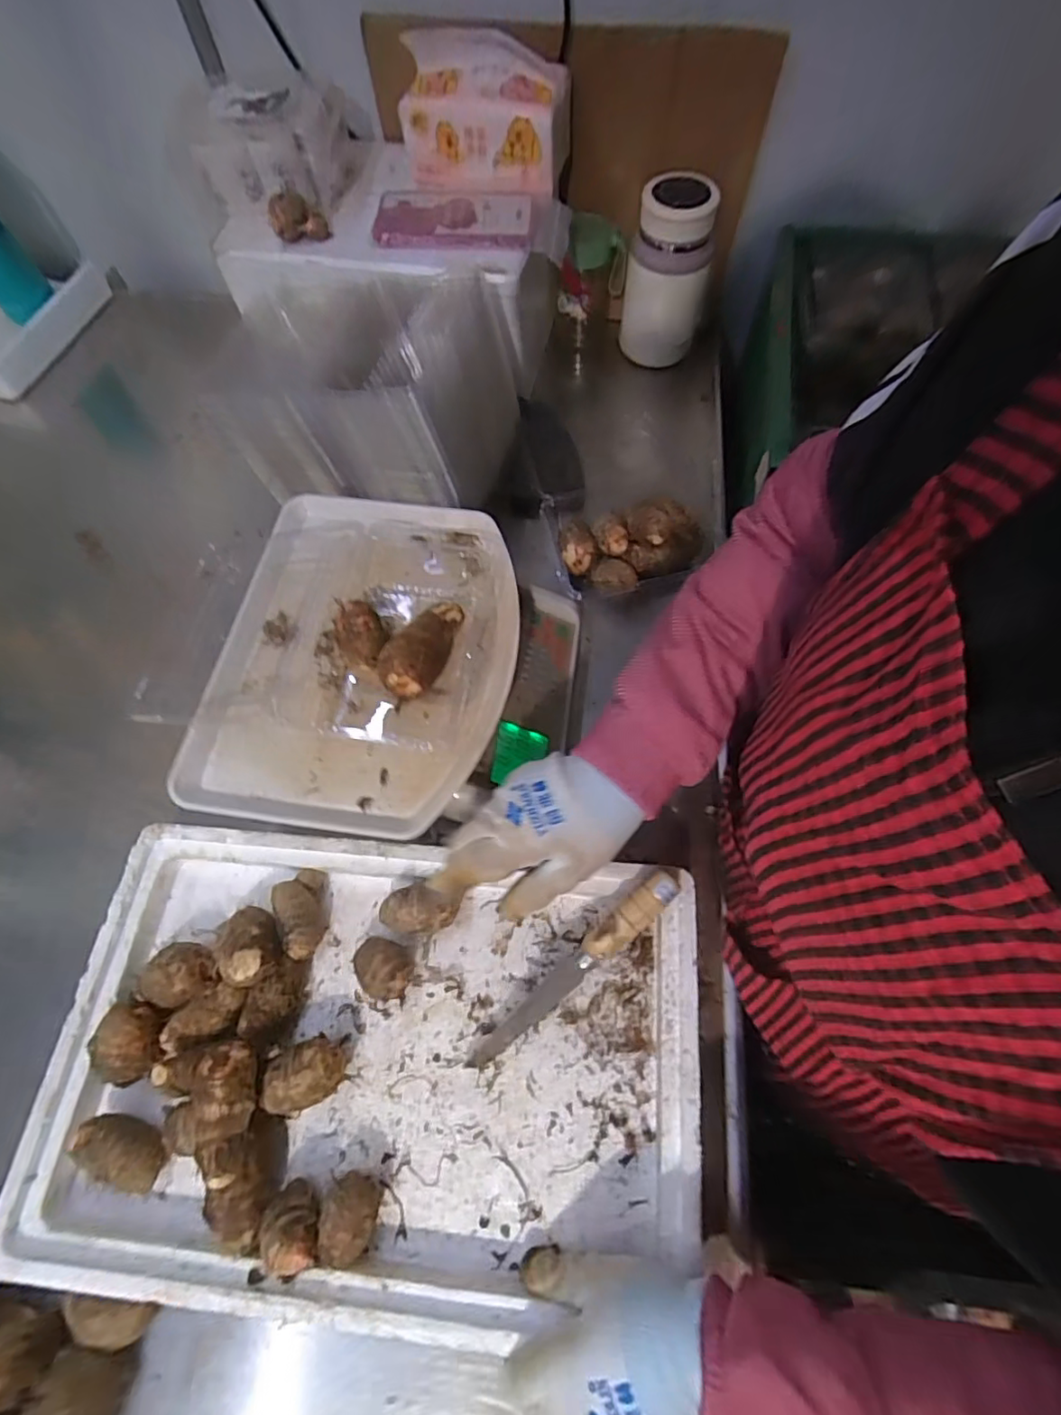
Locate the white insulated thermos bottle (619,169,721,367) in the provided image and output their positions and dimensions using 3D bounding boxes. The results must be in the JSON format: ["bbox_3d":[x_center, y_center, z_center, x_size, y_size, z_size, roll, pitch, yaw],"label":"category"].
[{"bbox_3d":[0.168,-0.518,0.715,0.092,0.170,0.078,16,67,8],"label":"white insulated thermos bottle"}]

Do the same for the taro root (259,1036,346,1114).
[{"bbox_3d":[-0.162,0.264,0.428,0.057,0.039,0.041,-12,67,-4],"label":"taro root"}]

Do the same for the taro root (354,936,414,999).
[{"bbox_3d":[-0.113,0.200,0.455,0.046,0.044,0.038,17,68,8],"label":"taro root"}]

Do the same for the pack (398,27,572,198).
[{"bbox_3d":[-0.045,-0.591,0.593,0.168,0.097,0.067,6,66,4],"label":"pack"}]

